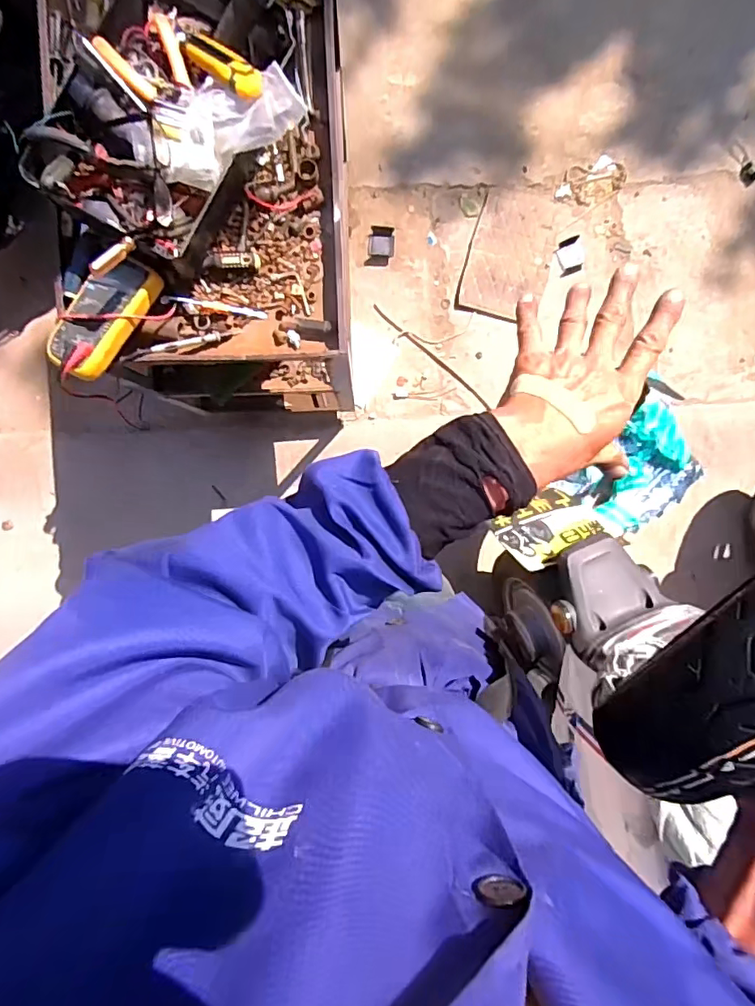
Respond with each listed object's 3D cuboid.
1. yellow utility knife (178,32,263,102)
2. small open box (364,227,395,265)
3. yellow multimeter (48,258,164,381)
[{"bbox_3d":[-0.194,-0.547,0.657,0.175,0.029,0.039,45,98,16],"label":"yellow utility knife"},{"bbox_3d":[0.009,-0.694,1.430,0.072,0.014,0.105,8,91,-1],"label":"small open box"},{"bbox_3d":[-0.365,-0.257,0.712,0.088,0.051,0.182,28,82,2],"label":"yellow multimeter"}]

